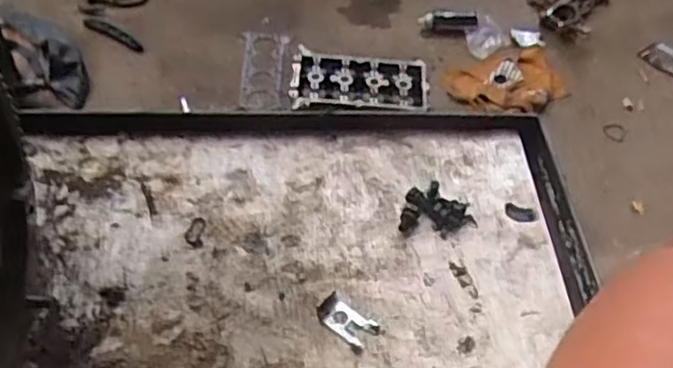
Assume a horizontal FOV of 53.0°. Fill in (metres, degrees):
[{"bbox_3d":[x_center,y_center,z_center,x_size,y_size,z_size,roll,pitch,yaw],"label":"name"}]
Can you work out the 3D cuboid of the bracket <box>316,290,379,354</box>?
[{"bbox_3d":[0.007,0.091,0.453,0.041,0.004,0.025,37,59,23],"label":"bracket"}]

